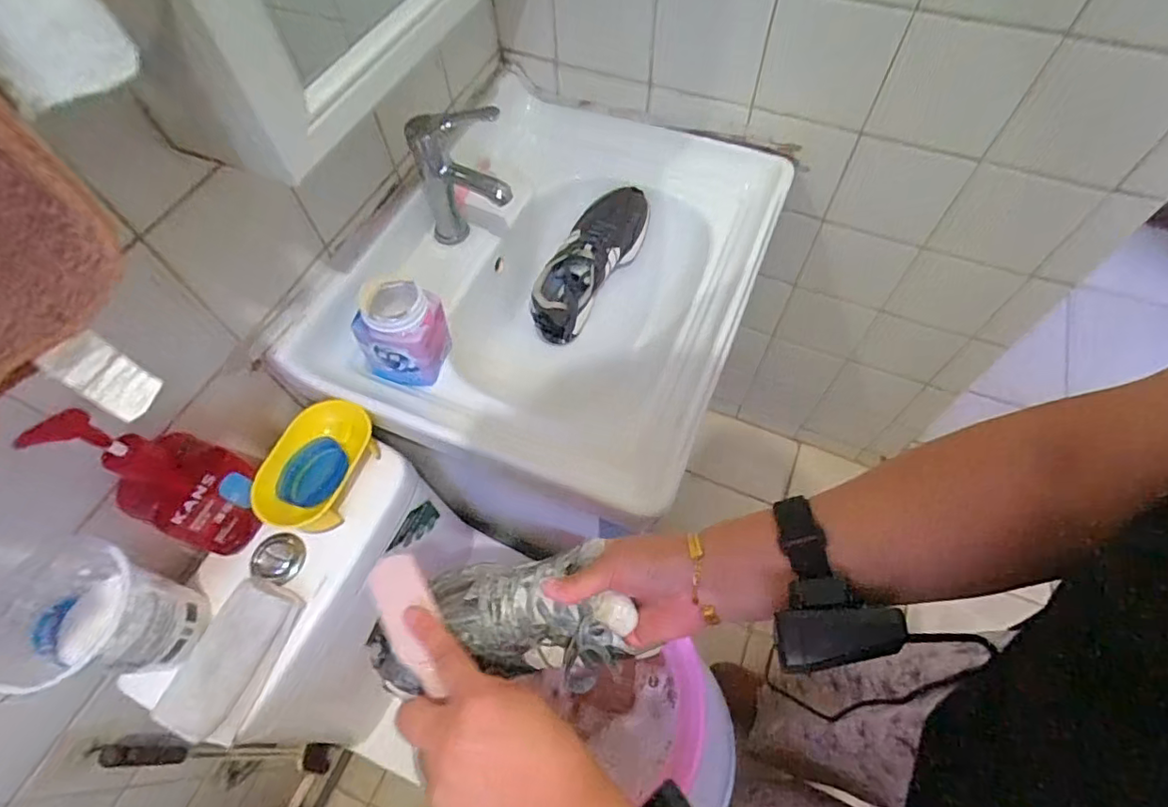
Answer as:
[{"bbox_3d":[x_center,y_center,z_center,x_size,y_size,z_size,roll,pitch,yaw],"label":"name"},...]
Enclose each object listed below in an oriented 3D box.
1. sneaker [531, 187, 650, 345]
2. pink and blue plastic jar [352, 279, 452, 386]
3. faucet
[{"bbox_3d":[0.012,-0.220,0.863,0.091,0.099,0.269,33,86,14],"label":"sneaker"},{"bbox_3d":[-0.219,-0.084,0.668,0.095,0.114,0.076,7,61,6],"label":"pink and blue plastic jar"},{"bbox_3d":[-0.152,-0.276,0.722,0.115,0.173,0.096,-13,61,-5],"label":"faucet"}]

